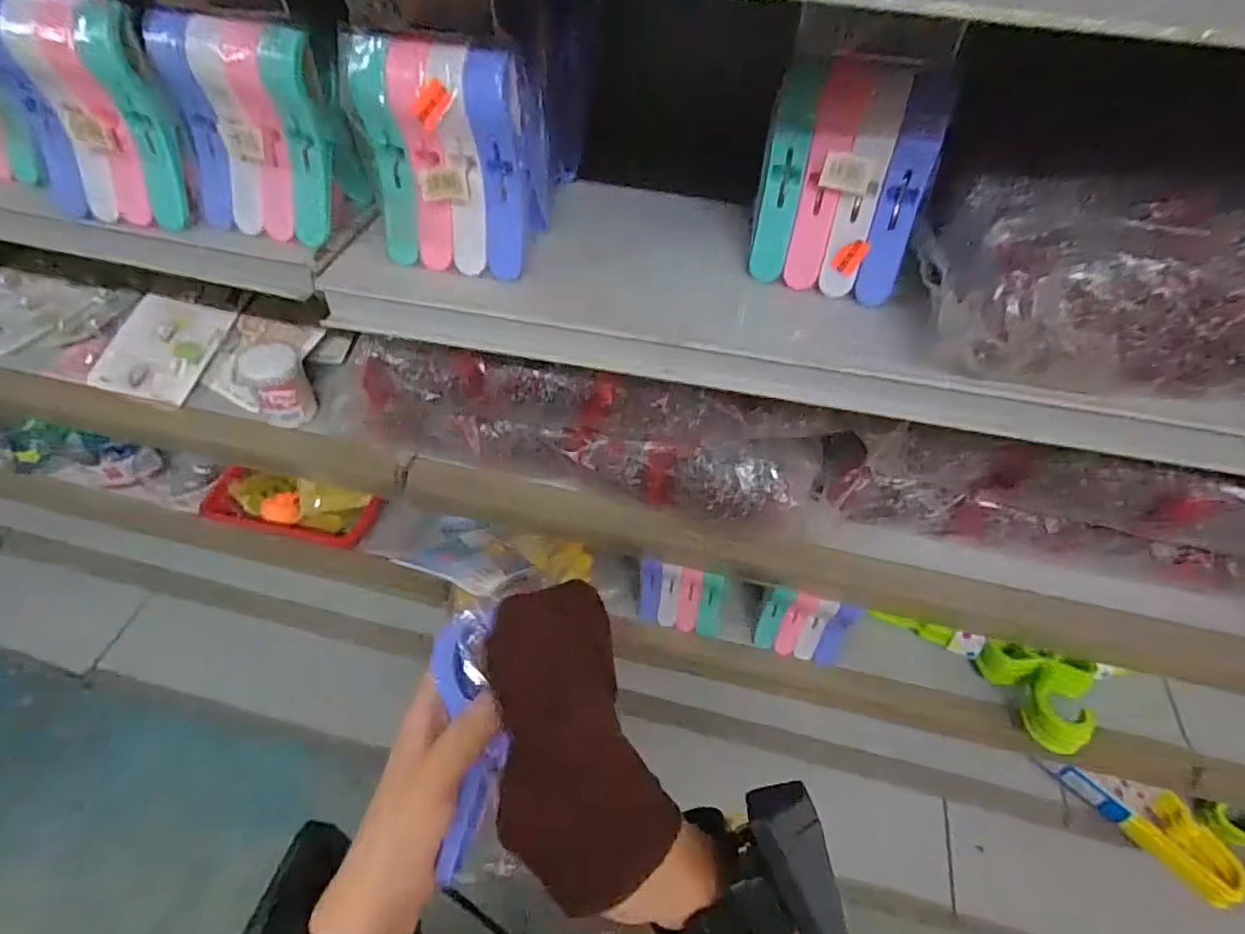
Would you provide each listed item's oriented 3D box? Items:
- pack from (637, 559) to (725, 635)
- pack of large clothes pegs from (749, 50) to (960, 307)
[{"bbox_3d":[0.069,0.164,0.746,0.103,0.114,0.030,15,51,9],"label":"pack"},{"bbox_3d":[0.139,-0.180,0.391,0.102,0.129,0.040,18,52,11],"label":"pack of large clothes pegs"}]

